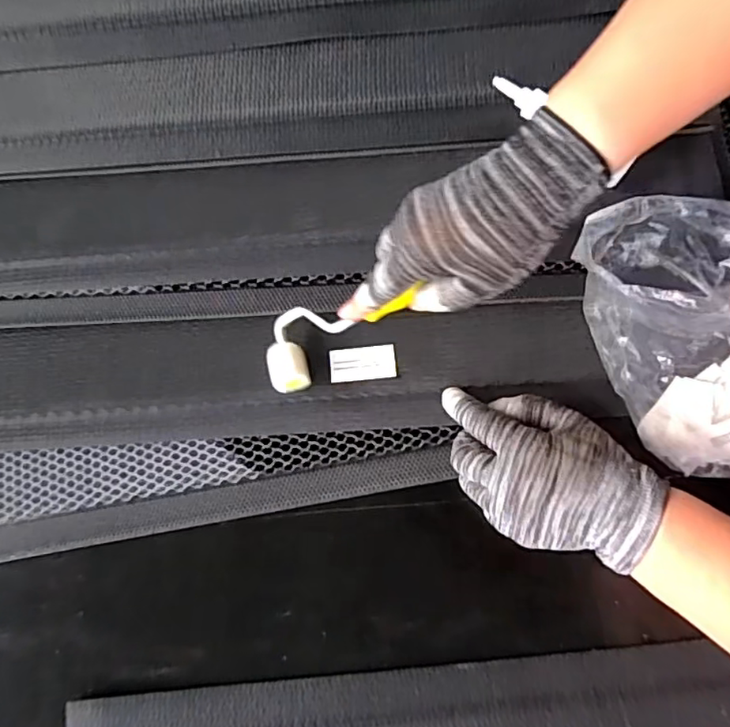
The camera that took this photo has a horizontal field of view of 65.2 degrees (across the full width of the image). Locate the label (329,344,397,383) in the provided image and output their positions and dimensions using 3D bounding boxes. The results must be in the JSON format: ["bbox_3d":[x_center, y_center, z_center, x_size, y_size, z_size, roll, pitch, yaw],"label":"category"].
[{"bbox_3d":[-0.002,0.000,0.449,0.051,0.005,0.026,-4,70,1],"label":"label"}]

